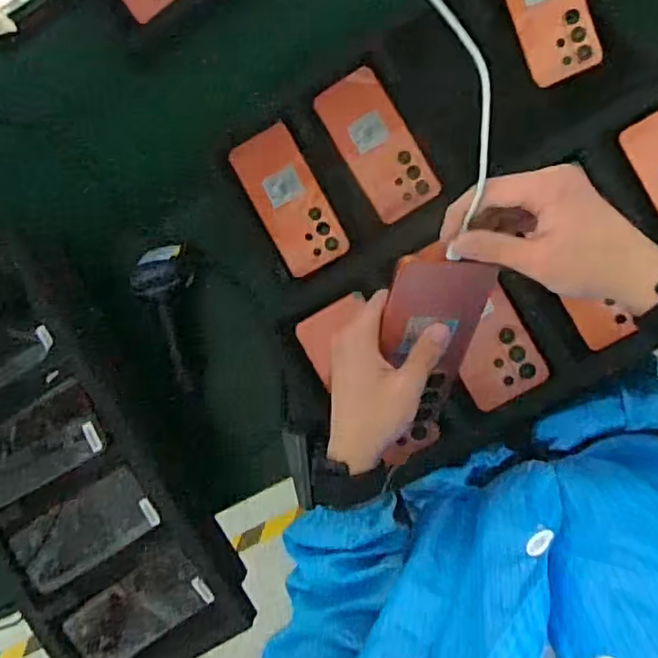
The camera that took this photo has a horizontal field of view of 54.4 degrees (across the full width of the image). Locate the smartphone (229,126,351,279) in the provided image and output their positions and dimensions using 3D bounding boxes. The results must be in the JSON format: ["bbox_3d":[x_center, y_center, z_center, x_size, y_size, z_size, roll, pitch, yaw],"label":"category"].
[{"bbox_3d":[-0.048,-0.155,0.776,0.080,0.013,0.176,-29,89,8],"label":"smartphone"}]

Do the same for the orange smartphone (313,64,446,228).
[{"bbox_3d":[0.057,-0.219,0.766,0.080,0.007,0.178,-31,89,8],"label":"orange smartphone"}]

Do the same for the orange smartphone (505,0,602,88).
[{"bbox_3d":[0.245,-0.369,0.721,0.081,0.013,0.175,-24,104,8],"label":"orange smartphone"}]

